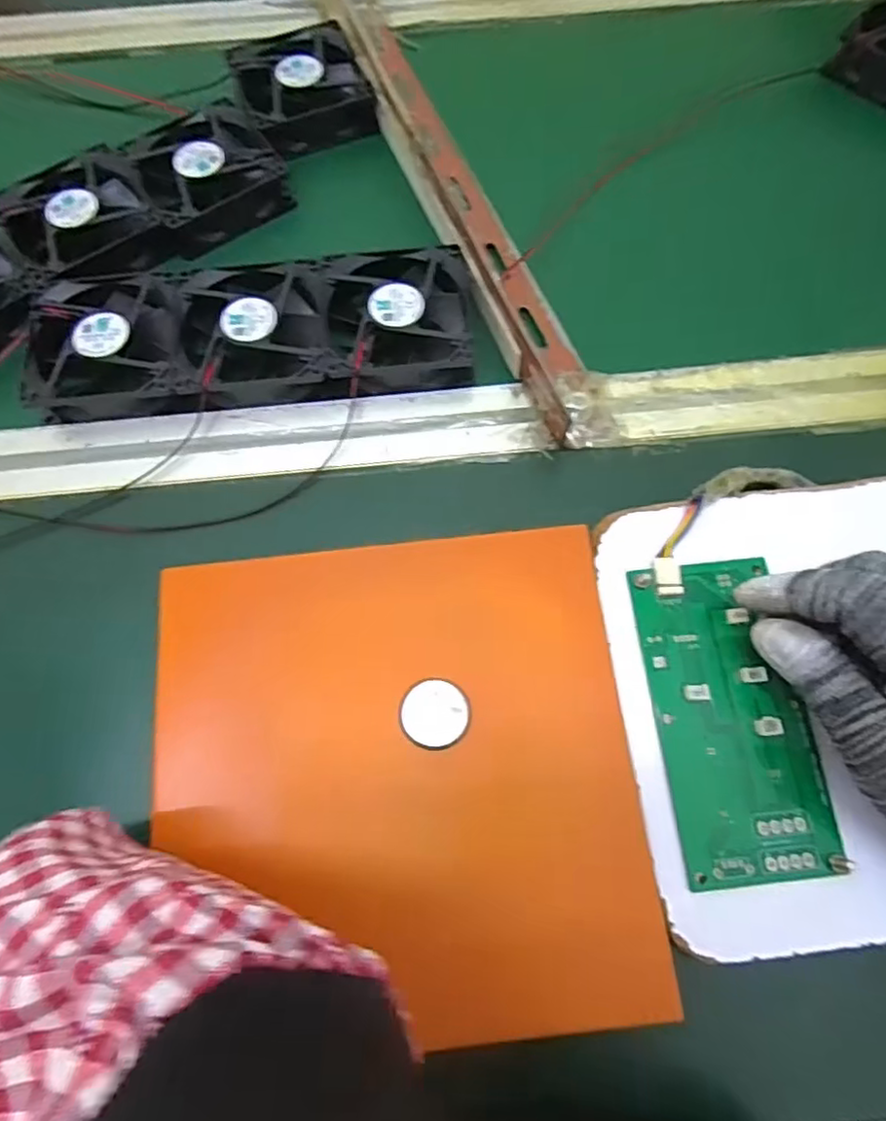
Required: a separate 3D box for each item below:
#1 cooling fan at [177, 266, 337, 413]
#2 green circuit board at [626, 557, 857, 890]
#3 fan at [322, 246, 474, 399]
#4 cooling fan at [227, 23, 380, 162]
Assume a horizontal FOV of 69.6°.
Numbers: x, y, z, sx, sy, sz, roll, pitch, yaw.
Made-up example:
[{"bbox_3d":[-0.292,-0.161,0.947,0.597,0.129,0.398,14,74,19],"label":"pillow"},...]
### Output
[{"bbox_3d":[-0.102,-0.126,0.354,0.079,0.025,0.082,-7,66,-3],"label":"cooling fan"},{"bbox_3d":[0.124,0.065,0.275,0.065,0.009,0.135,-9,73,-4],"label":"green circuit board"},{"bbox_3d":[-0.024,-0.132,0.356,0.079,0.026,0.082,-2,66,-1],"label":"fan"},{"bbox_3d":[-0.094,-0.311,0.423,0.080,0.031,0.078,-21,68,-9],"label":"cooling fan"}]

